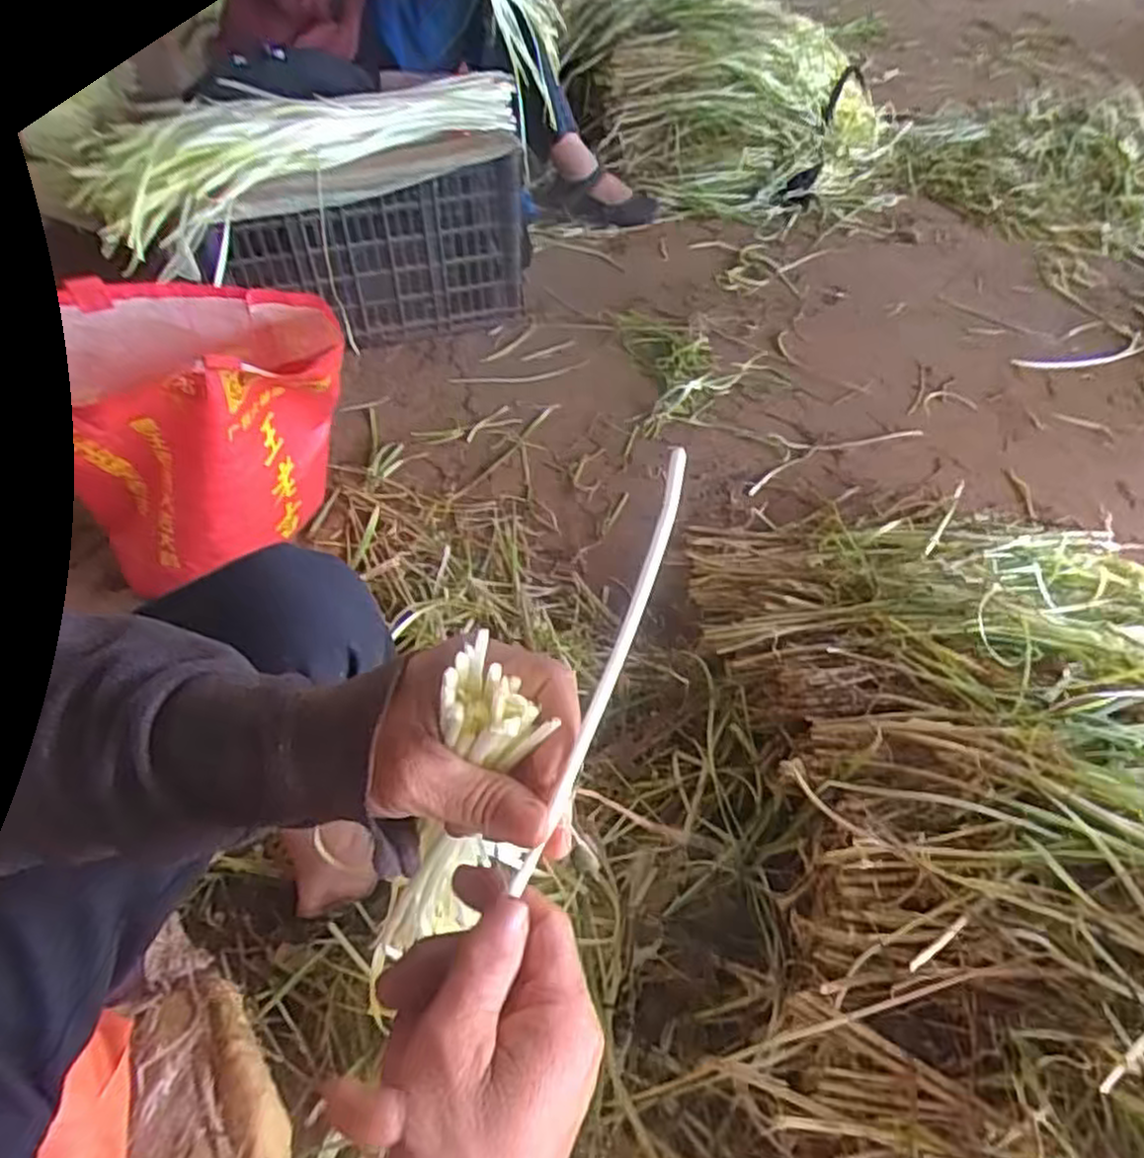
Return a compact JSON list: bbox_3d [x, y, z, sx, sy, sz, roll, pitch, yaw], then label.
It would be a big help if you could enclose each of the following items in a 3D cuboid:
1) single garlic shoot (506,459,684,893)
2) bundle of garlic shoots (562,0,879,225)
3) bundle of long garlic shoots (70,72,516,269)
[{"bbox_3d":[0.012,0.033,0.275,0.008,0.019,0.164,21,89,13],"label":"single garlic shoot"},{"bbox_3d":[0.359,-0.967,1.551,0.715,0.298,0.369,-3,54,-4],"label":"bundle of garlic shoots"},{"bbox_3d":[-0.383,-0.620,1.084,0.603,0.125,0.189,-24,58,-19],"label":"bundle of long garlic shoots"}]

